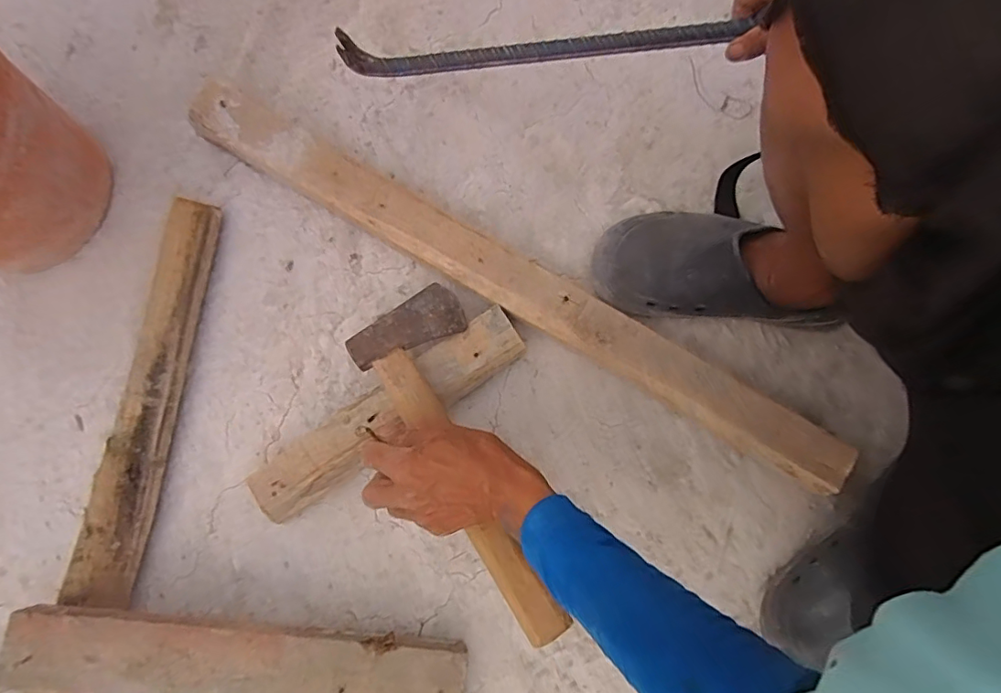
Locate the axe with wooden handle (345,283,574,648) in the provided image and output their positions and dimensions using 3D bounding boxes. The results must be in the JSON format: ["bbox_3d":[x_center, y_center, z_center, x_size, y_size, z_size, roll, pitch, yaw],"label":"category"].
[{"bbox_3d":[-0.033,0.105,0.497,0.109,0.025,0.338,-25,79,-5],"label":"axe with wooden handle"}]

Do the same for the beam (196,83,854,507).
[{"bbox_3d":[0.003,-0.079,0.559,0.767,0.055,0.072,30,80,7],"label":"beam"}]

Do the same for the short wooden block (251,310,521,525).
[{"bbox_3d":[-0.112,0.064,0.536,0.296,0.036,0.061,-35,81,-7],"label":"short wooden block"}]

